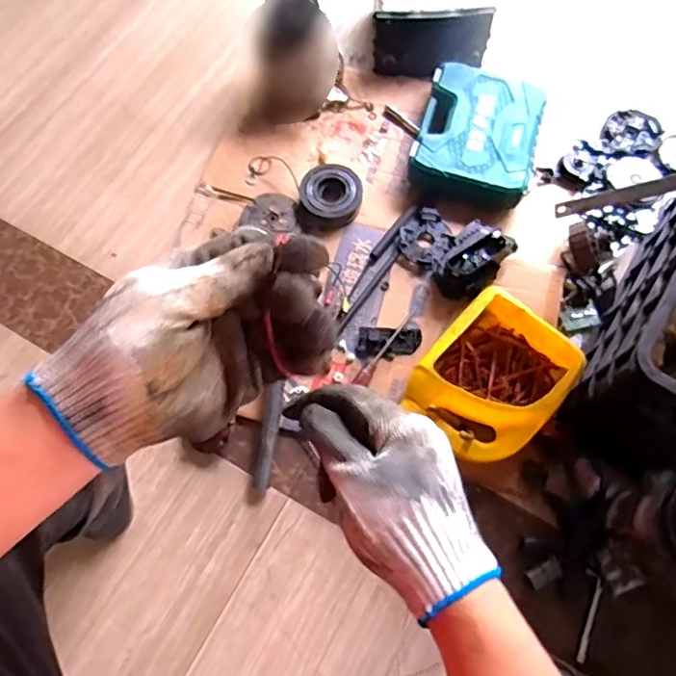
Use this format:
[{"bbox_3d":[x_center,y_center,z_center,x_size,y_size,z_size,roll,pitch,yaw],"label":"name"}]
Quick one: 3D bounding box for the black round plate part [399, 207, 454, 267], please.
[{"bbox_3d":[0.148,-0.164,0.928,0.088,0.024,0.084,0,70,0],"label":"black round plate part"}]

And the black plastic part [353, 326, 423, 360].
[{"bbox_3d":[0.079,0.008,0.871,0.099,0.019,0.050,2,70,0],"label":"black plastic part"}]

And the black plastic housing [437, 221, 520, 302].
[{"bbox_3d":[0.208,-0.117,0.881,0.087,0.065,0.127,34,74,12],"label":"black plastic housing"}]

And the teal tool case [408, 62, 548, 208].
[{"bbox_3d":[0.245,-0.354,0.982,0.202,0.064,0.249,16,71,6],"label":"teal tool case"}]

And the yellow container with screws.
[{"bbox_3d":[0.216,0.061,0.803,0.177,0.098,0.224,41,75,14],"label":"yellow container with screws"}]

